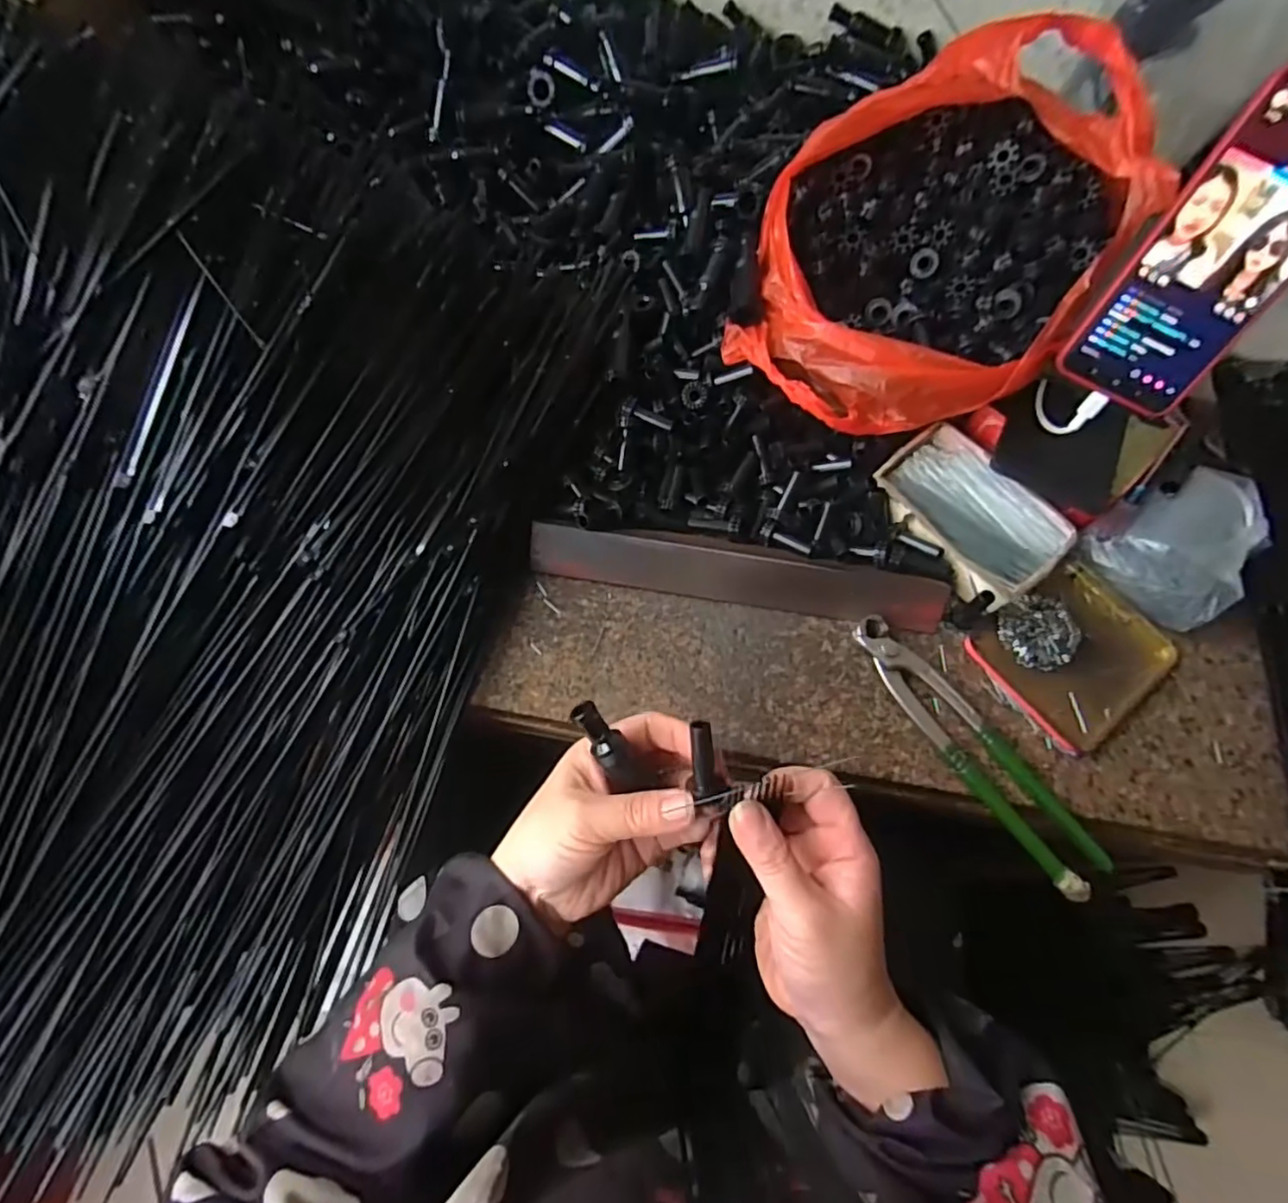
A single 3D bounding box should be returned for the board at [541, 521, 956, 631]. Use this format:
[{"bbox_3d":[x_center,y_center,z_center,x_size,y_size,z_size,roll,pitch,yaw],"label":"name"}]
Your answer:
[{"bbox_3d":[0.065,-0.022,0.432,0.279,0.023,0.039,9,66,1],"label":"board"}]

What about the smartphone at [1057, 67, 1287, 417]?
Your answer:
[{"bbox_3d":[0.324,-0.193,0.354,0.076,0.161,0.013,34,36,11],"label":"smartphone"}]

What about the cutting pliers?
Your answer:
[{"bbox_3d":[0.207,0.090,0.400,0.039,0.015,0.197,-32,72,-15],"label":"cutting pliers"}]

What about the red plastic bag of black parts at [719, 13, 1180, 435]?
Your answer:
[{"bbox_3d":[0.191,-0.241,0.420,0.213,0.150,0.231,18,67,5],"label":"red plastic bag of black parts"}]

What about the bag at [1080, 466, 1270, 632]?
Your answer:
[{"bbox_3d":[0.385,-0.039,0.447,0.112,0.047,0.089,-28,71,-14],"label":"bag"}]

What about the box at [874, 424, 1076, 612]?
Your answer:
[{"bbox_3d":[0.232,-0.064,0.448,0.087,0.022,0.123,-36,73,-17],"label":"box"}]

